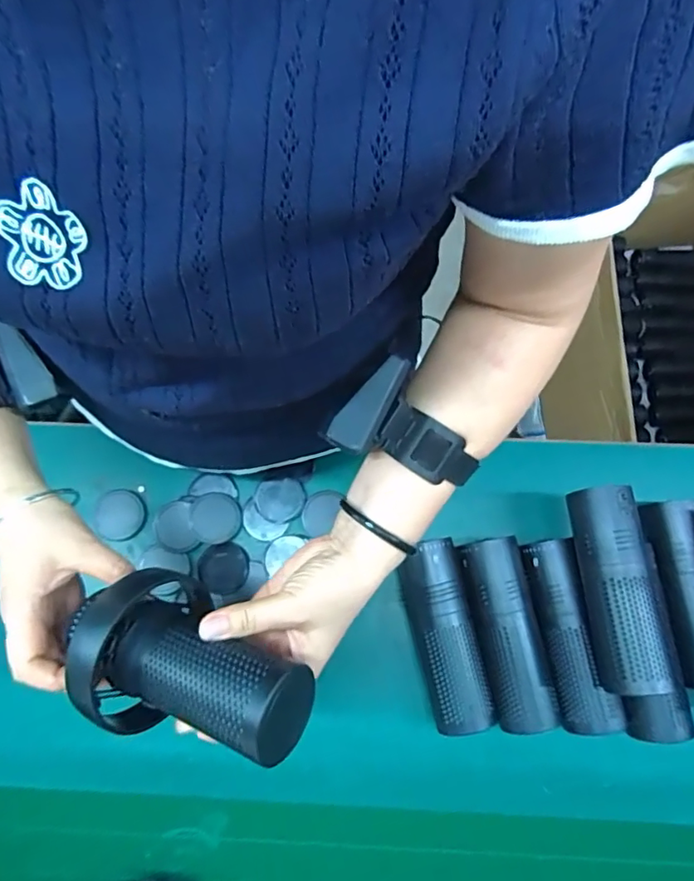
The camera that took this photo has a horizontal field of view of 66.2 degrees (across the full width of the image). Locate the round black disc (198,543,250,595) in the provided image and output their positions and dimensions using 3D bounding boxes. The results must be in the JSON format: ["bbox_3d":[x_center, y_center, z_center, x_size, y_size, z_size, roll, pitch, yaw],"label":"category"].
[{"bbox_3d":[-0.122,0.127,0.530,0.049,0.007,0.049,0,75,2],"label":"round black disc"}]

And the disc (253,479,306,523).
[{"bbox_3d":[-0.067,0.061,0.539,0.050,0.004,0.043,-14,75,-2],"label":"disc"}]

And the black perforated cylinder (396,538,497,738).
[{"bbox_3d":[0.089,0.177,0.490,0.054,0.046,0.161,-13,75,-2],"label":"black perforated cylinder"}]

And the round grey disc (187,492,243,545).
[{"bbox_3d":[-0.132,0.077,0.533,0.049,0.011,0.050,0,75,2],"label":"round grey disc"}]

